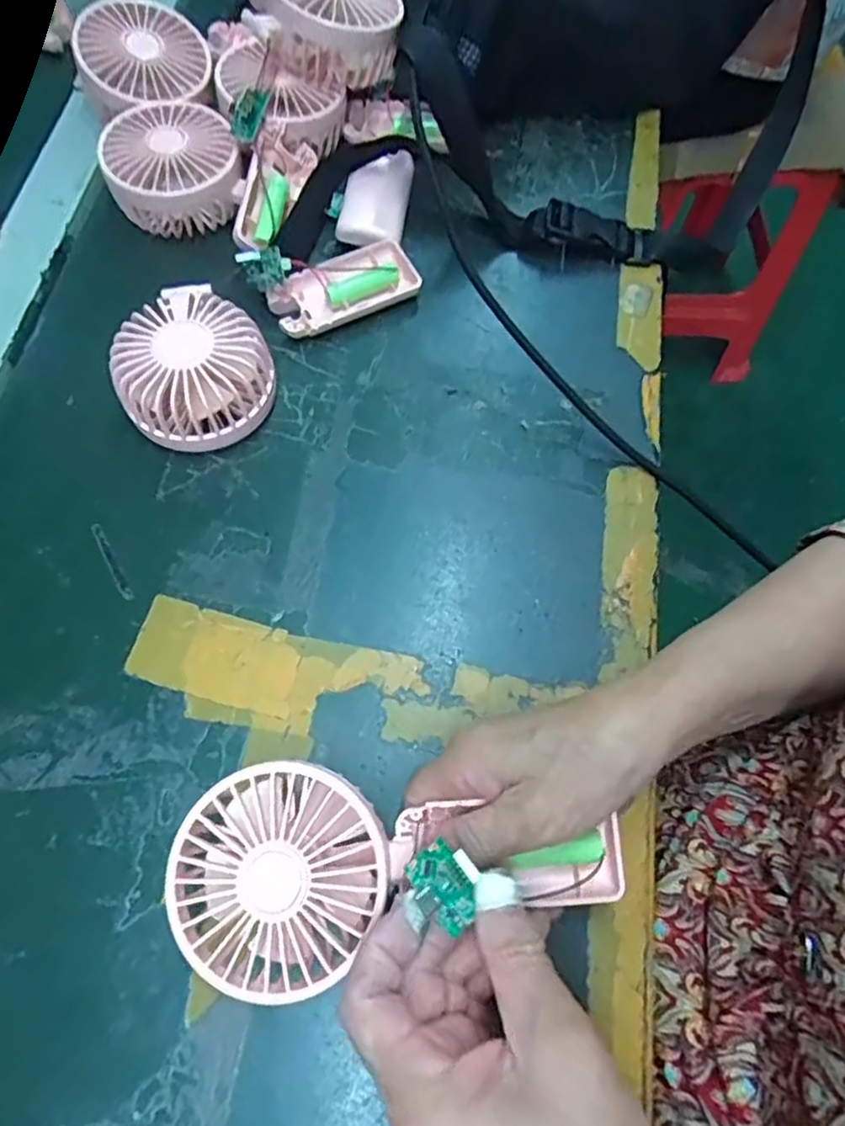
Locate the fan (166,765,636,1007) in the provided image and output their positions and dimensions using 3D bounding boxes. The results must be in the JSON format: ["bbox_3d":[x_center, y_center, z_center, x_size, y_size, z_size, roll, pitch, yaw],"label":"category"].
[{"bbox_3d":[-0.008,0.125,0.261,0.179,0.045,0.079,2,67,-4],"label":"fan"}]

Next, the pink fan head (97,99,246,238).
[{"bbox_3d":[-0.161,-0.260,0.432,0.083,0.041,0.080,1,67,-1],"label":"pink fan head"}]

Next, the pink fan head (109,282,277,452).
[{"bbox_3d":[-0.132,-0.110,0.375,0.081,0.046,0.089,1,67,-1],"label":"pink fan head"}]

